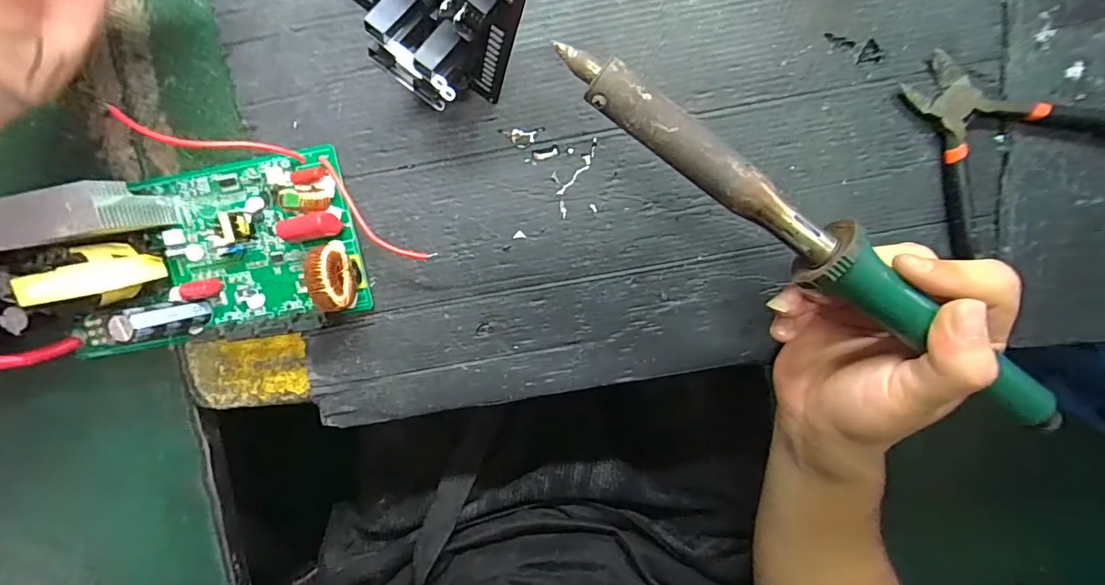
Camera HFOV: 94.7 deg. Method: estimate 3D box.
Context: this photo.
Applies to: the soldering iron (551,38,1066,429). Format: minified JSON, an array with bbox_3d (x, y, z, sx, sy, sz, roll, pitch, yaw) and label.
[{"bbox_3d":[0.112,-0.018,0.216,0.261,0.032,0.023,35,98,-6],"label":"soldering iron"}]

